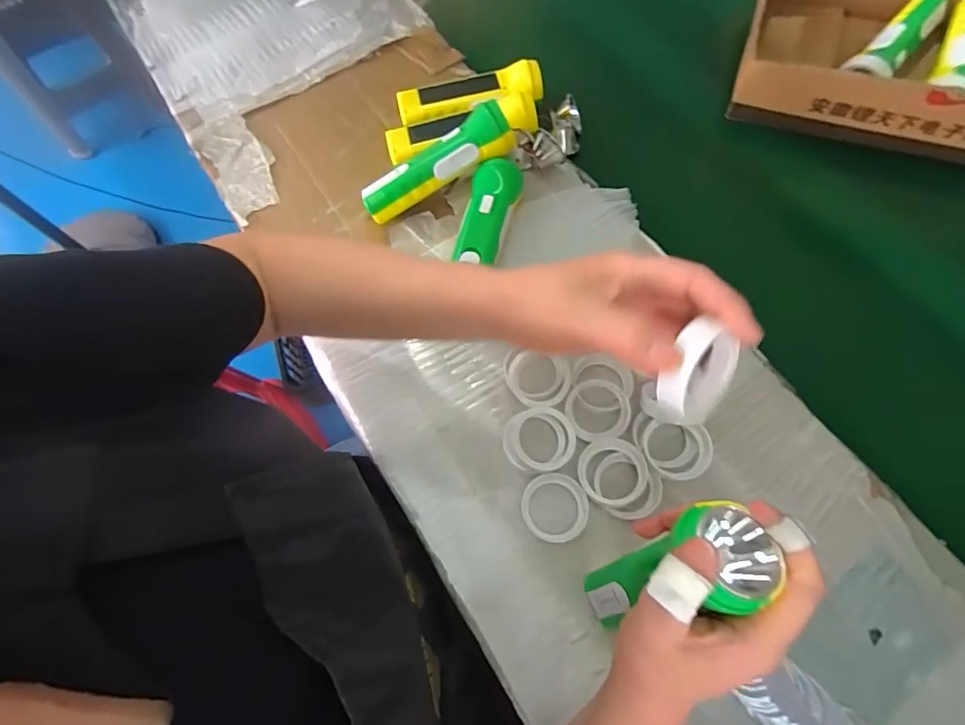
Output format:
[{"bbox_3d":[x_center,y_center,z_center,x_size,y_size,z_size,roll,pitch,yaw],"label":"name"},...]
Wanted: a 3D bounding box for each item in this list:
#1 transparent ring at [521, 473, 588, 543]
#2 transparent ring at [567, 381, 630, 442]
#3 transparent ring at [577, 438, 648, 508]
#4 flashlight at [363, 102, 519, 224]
[{"bbox_3d":[0.059,0.117,0.386,0.053,0.012,0.052,-1,68,2],"label":"transparent ring"},{"bbox_3d":[0.098,0.040,0.402,0.053,0.015,0.048,1,68,3],"label":"transparent ring"},{"bbox_3d":[0.105,0.088,0.385,0.052,0.013,0.053,-9,63,18],"label":"transparent ring"},{"bbox_3d":[-0.046,-0.194,0.479,0.159,0.038,0.041,-29,68,10],"label":"flashlight"}]

